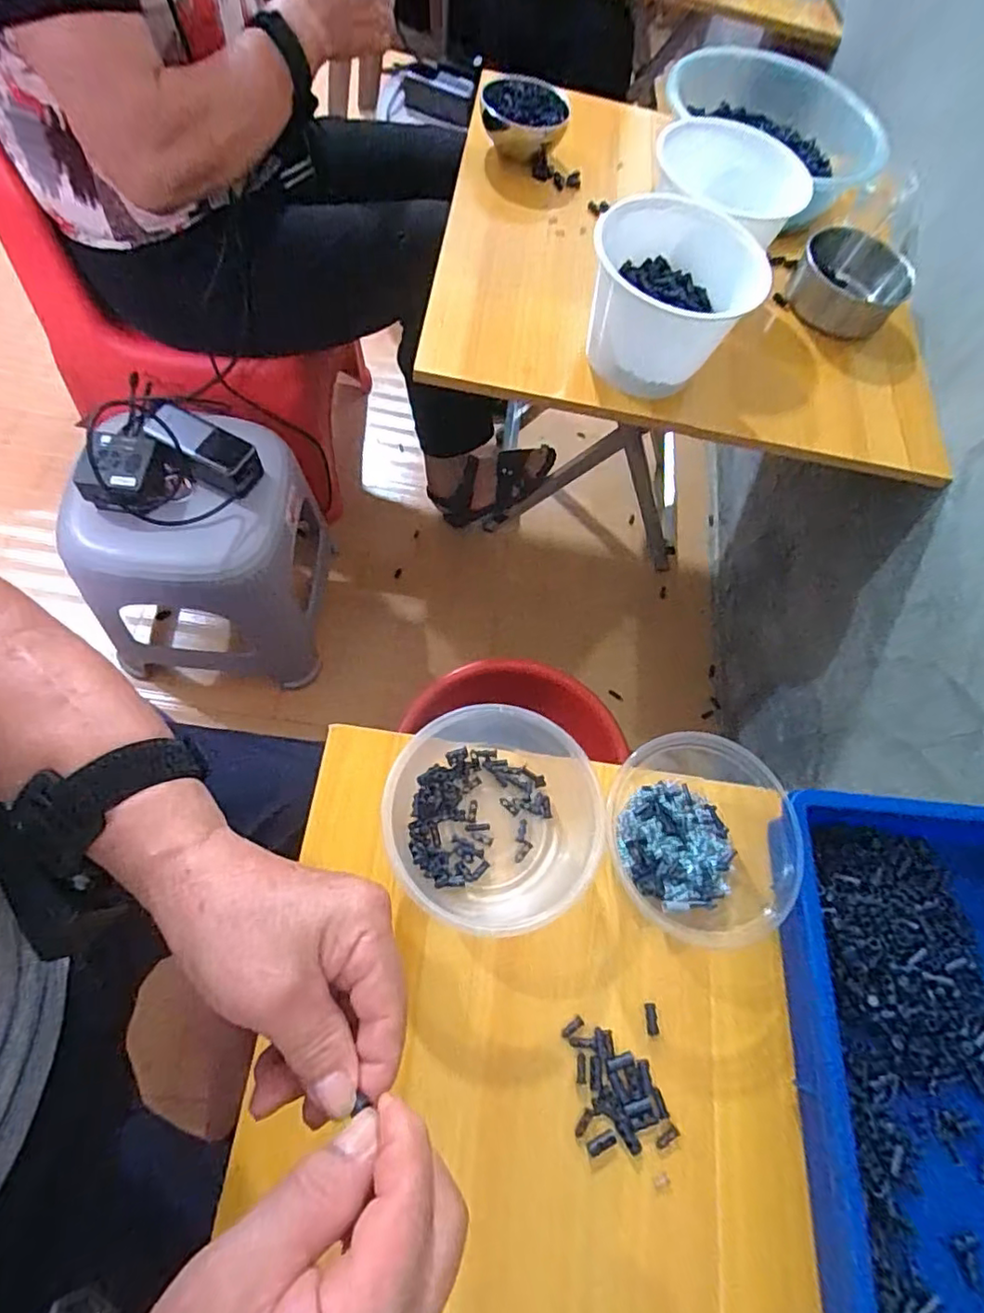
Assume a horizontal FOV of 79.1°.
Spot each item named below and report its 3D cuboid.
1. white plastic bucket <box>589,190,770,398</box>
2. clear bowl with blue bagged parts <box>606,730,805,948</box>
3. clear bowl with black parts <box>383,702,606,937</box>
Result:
[{"bbox_3d":[0.178,-0.363,0.616,0.169,0.119,0.166,3,69,-7],"label":"white plastic bucket"},{"bbox_3d":[0.151,0.131,0.429,0.128,0.053,0.134,15,66,-1],"label":"clear bowl with blue bagged parts"},{"bbox_3d":[0.006,0.112,0.419,0.148,0.059,0.147,3,69,-7],"label":"clear bowl with black parts"}]

